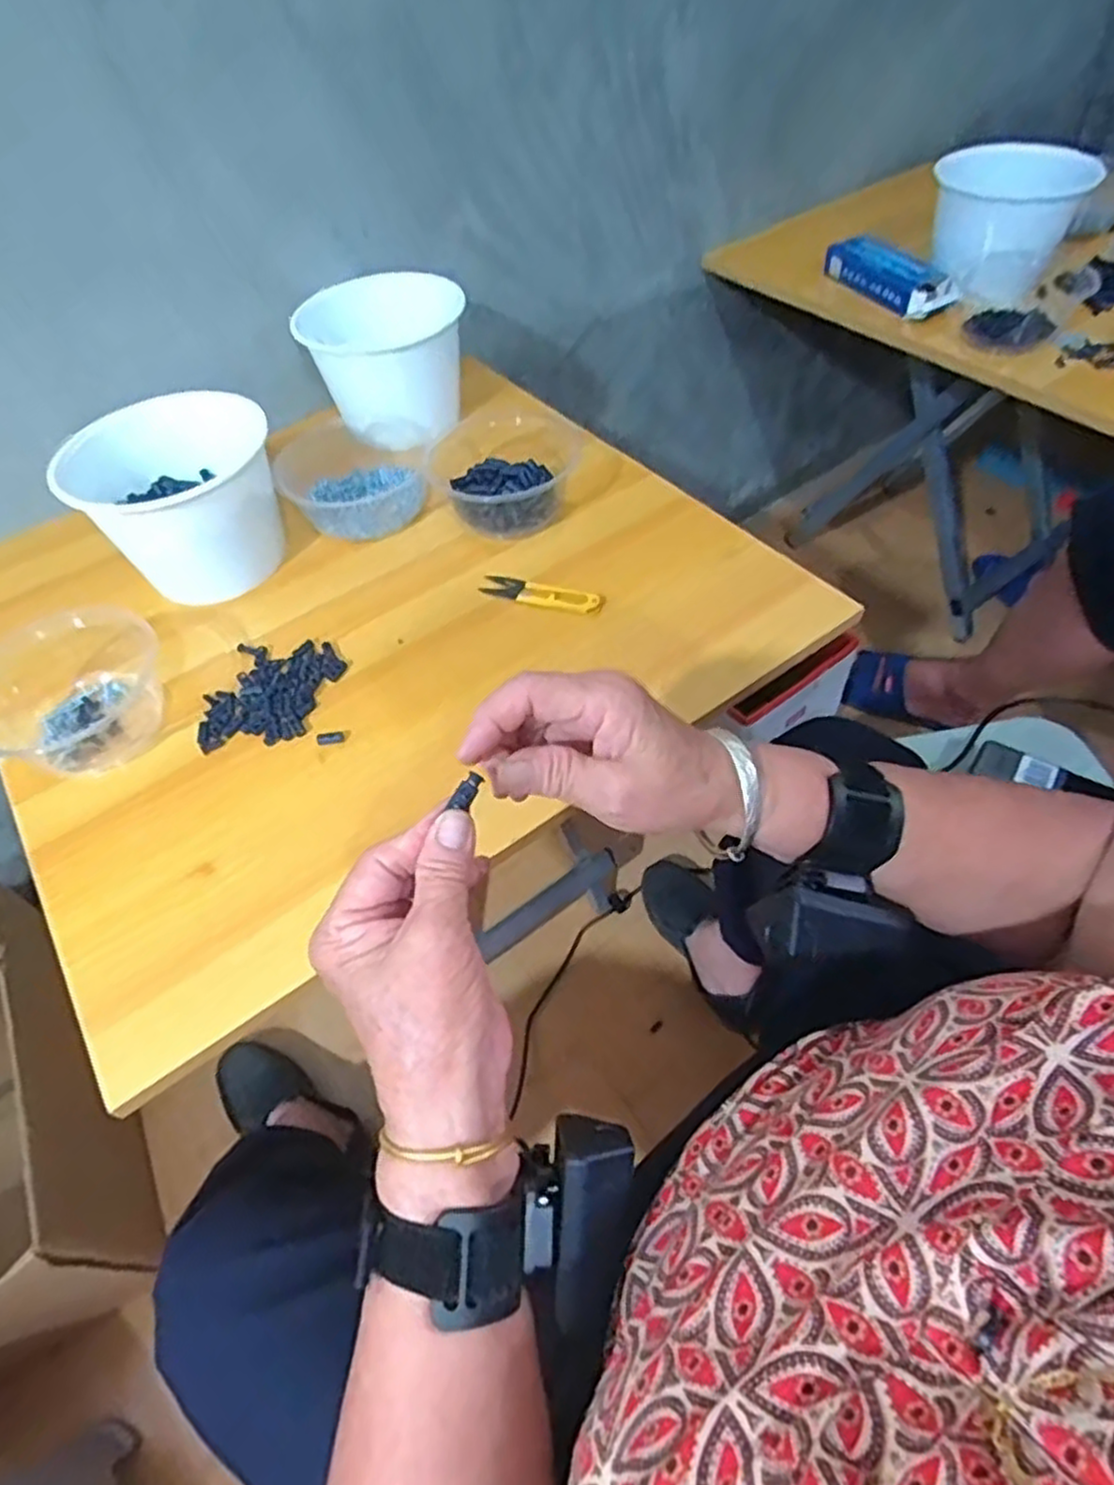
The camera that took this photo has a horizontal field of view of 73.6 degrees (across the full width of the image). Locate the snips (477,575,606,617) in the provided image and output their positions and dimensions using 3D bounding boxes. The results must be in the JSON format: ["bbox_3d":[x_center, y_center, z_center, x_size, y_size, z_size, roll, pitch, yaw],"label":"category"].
[{"bbox_3d":[-0.013,-0.120,0.600,0.104,0.012,0.026,16,55,17],"label":"snips"}]

